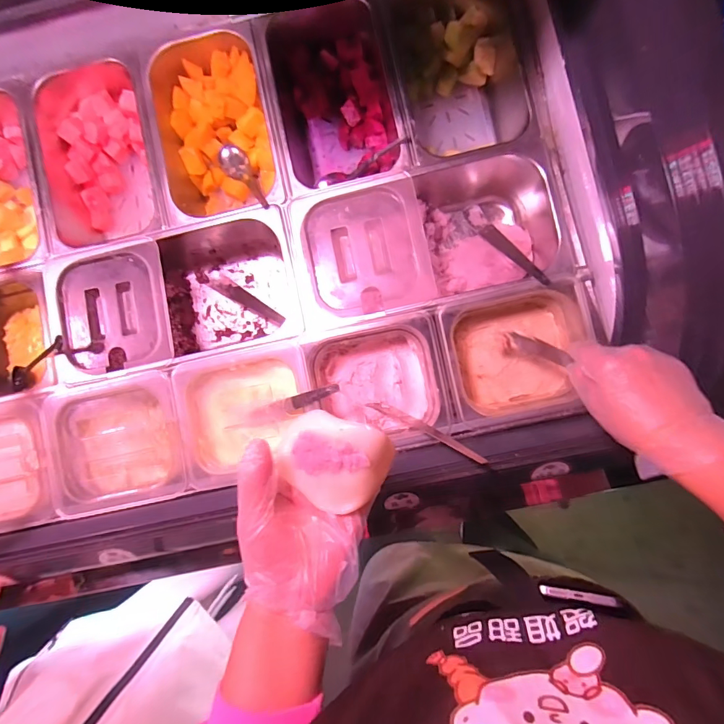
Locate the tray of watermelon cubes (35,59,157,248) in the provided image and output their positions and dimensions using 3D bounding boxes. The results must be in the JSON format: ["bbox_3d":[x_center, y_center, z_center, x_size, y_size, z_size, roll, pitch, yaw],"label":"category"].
[{"bbox_3d":[-0.371,-0.299,0.632,0.161,0.090,0.249,-16,85,3],"label":"tray of watermelon cubes"}]

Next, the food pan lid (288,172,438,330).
[{"bbox_3d":[-0.002,-0.137,0.531,0.159,0.018,0.165,-12,85,3],"label":"food pan lid"}]

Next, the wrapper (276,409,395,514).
[{"bbox_3d":[-0.025,0.081,0.344,0.090,0.030,0.073,17,87,5],"label":"wrapper"}]

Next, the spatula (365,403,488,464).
[{"bbox_3d":[0.075,0.080,0.504,0.167,0.021,0.012,24,87,42],"label":"spatula"}]

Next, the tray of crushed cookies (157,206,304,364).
[{"bbox_3d":[-0.183,-0.102,0.596,0.196,0.108,0.187,-11,85,3],"label":"tray of crushed cookies"}]

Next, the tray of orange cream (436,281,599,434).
[{"bbox_3d":[0.186,-0.006,0.535,0.174,0.082,0.156,-13,85,3],"label":"tray of orange cream"}]

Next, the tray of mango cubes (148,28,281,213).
[{"bbox_3d":[-0.202,-0.321,0.611,0.159,0.088,0.250,-10,85,3],"label":"tray of mango cubes"}]

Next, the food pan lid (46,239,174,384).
[{"bbox_3d":[-0.330,-0.068,0.561,0.151,0.018,0.166,-10,85,3],"label":"food pan lid"}]

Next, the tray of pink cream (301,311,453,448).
[{"bbox_3d":[0.020,0.029,0.552,0.160,0.089,0.149,-11,85,3],"label":"tray of pink cream"}]

